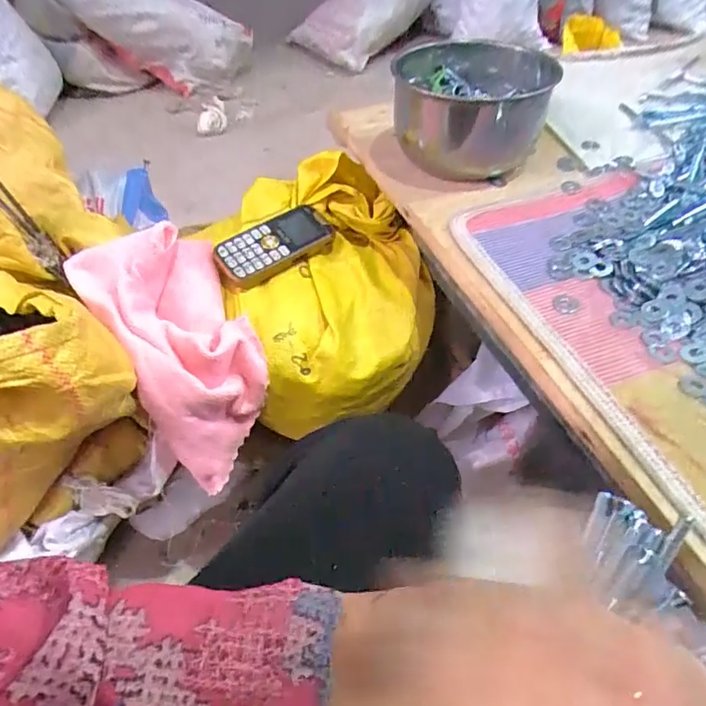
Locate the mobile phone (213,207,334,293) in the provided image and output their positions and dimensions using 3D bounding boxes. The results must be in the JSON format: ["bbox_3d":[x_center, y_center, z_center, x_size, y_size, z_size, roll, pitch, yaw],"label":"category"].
[{"bbox_3d":[-0.087,-0.116,0.547,0.126,0.023,0.061,-32,72,-25],"label":"mobile phone"}]

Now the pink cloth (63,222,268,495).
[{"bbox_3d":[-0.165,-0.005,0.492,0.131,0.067,0.239,-25,93,-16],"label":"pink cloth"}]

